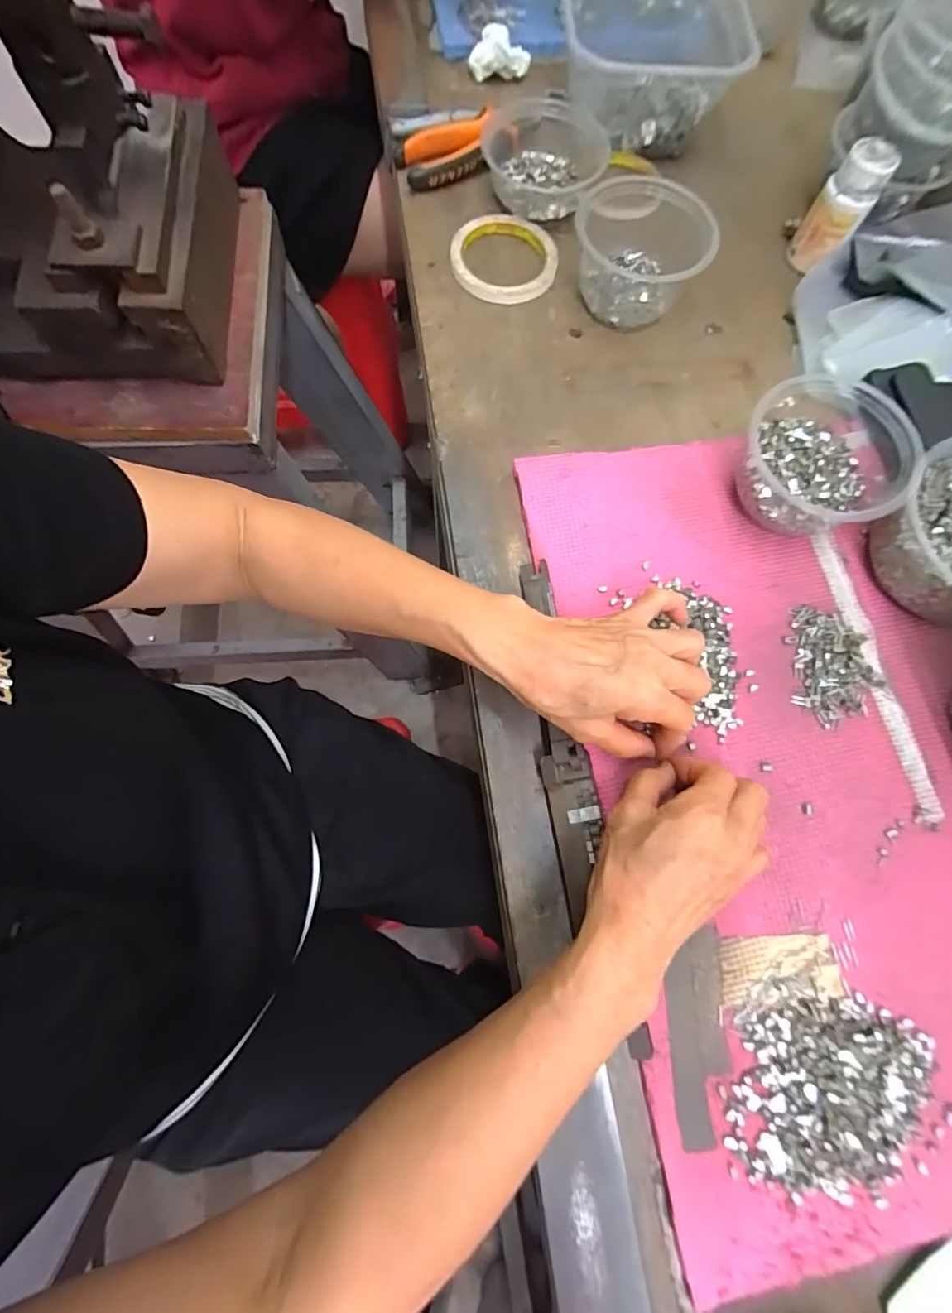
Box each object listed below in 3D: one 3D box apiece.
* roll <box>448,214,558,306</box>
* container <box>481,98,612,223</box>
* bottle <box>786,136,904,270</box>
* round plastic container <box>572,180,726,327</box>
[{"bbox_3d":[0.025,-0.368,0.461,0.096,0.010,0.094,6,74,1],"label":"roll"},{"bbox_3d":[0.064,-0.464,0.466,0.117,0.034,0.108,4,74,0],"label":"container"},{"bbox_3d":[0.322,-0.395,0.443,0.044,0.079,0.041,34,76,8],"label":"bottle"},{"bbox_3d":[0.141,-0.353,0.439,0.112,0.062,0.112,0,74,-1],"label":"round plastic container"}]

